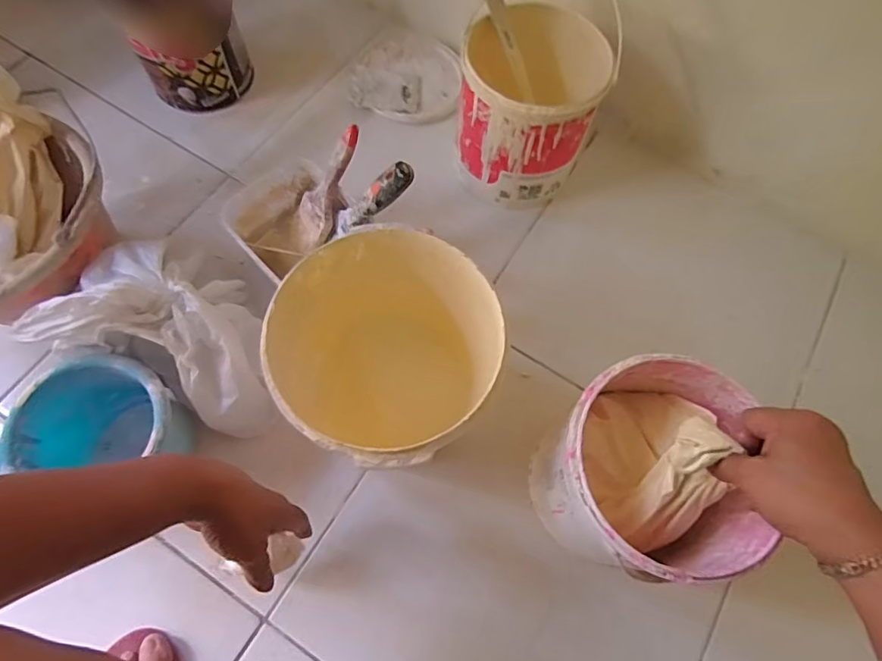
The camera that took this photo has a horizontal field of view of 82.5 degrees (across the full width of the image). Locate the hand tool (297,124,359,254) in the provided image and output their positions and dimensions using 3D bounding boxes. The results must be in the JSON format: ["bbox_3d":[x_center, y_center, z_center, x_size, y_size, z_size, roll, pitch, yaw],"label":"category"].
[{"bbox_3d":[-0.140,-0.174,0.617,0.065,0.168,0.023,41,32,12],"label":"hand tool"}]

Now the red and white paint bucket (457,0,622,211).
[{"bbox_3d":[0.116,-0.291,0.673,0.178,0.173,0.181,19,68,4],"label":"red and white paint bucket"}]

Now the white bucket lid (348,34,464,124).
[{"bbox_3d":[-0.048,-0.409,0.798,0.164,0.015,0.185,13,68,1],"label":"white bucket lid"}]

